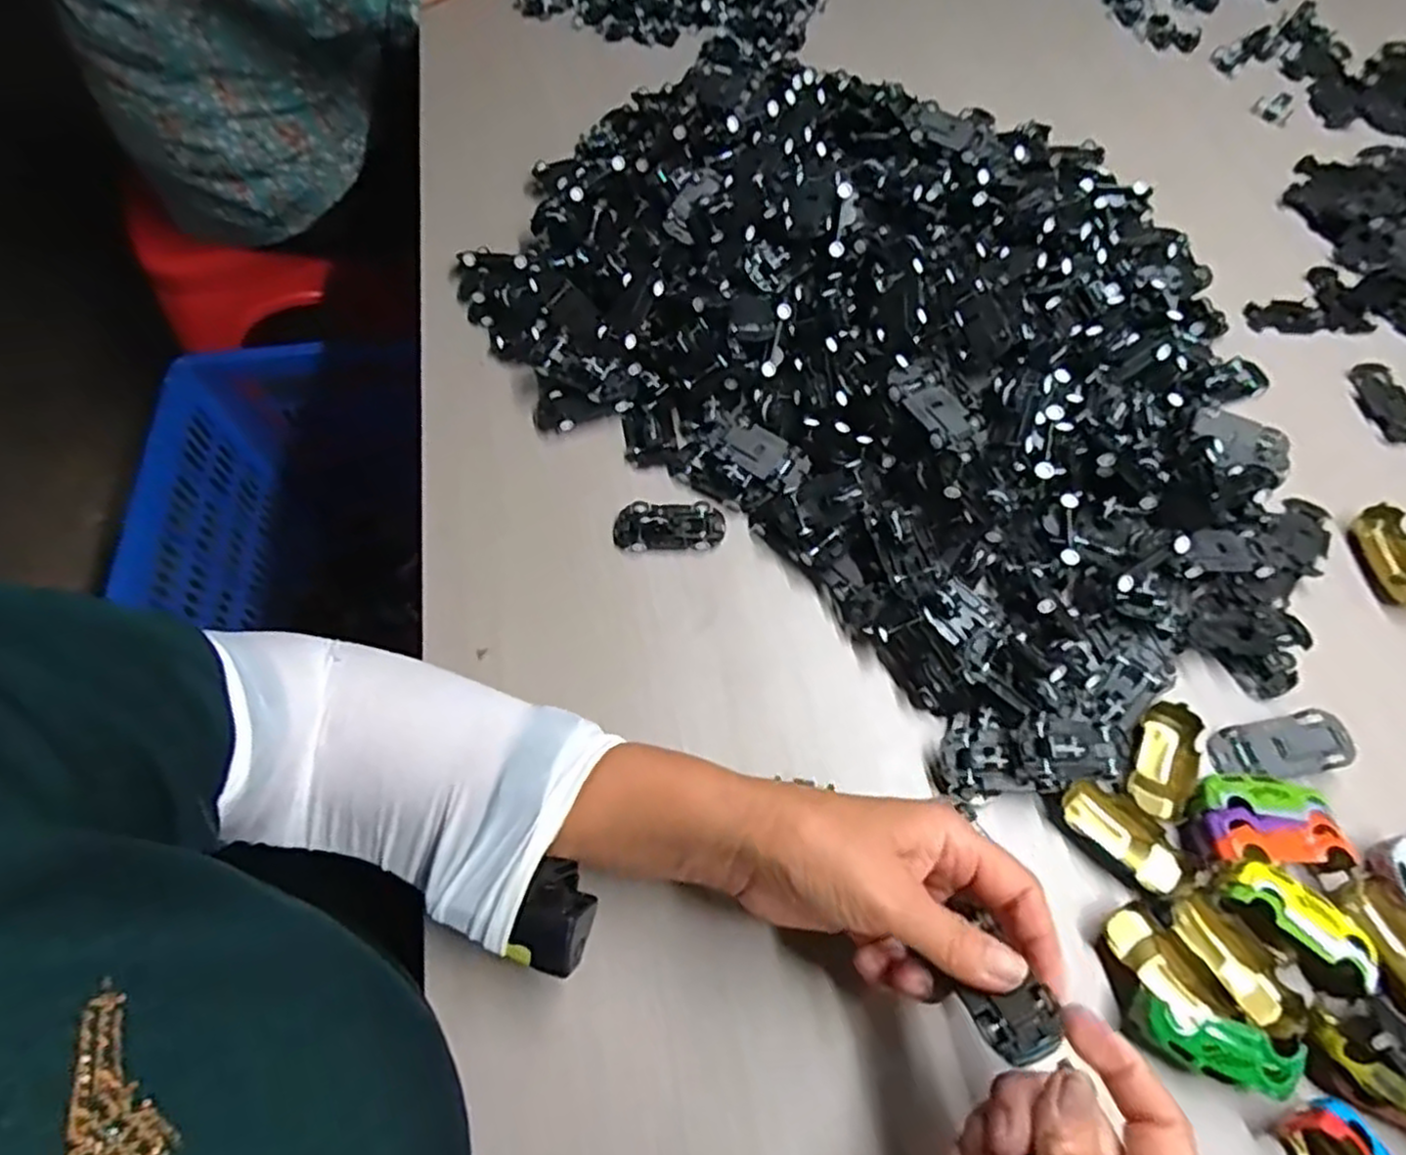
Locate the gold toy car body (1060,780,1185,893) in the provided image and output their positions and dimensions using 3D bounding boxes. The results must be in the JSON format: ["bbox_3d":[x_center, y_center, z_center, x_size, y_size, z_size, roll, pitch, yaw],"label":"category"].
[{"bbox_3d":[0.211,0.128,0.376,0.029,0.015,0.060,-41,70,-20],"label":"gold toy car body"}]

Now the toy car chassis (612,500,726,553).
[{"bbox_3d":[-0.021,-0.032,0.468,0.068,0.011,0.032,-1,62,-1],"label":"toy car chassis"}]

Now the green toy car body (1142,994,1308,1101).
[{"bbox_3d":[0.223,0.206,0.327,0.063,0.025,0.022,18,63,9],"label":"green toy car body"}]

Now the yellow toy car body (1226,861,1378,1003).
[{"bbox_3d":[0.277,0.162,0.349,0.063,0.020,0.030,39,68,18],"label":"yellow toy car body"}]

